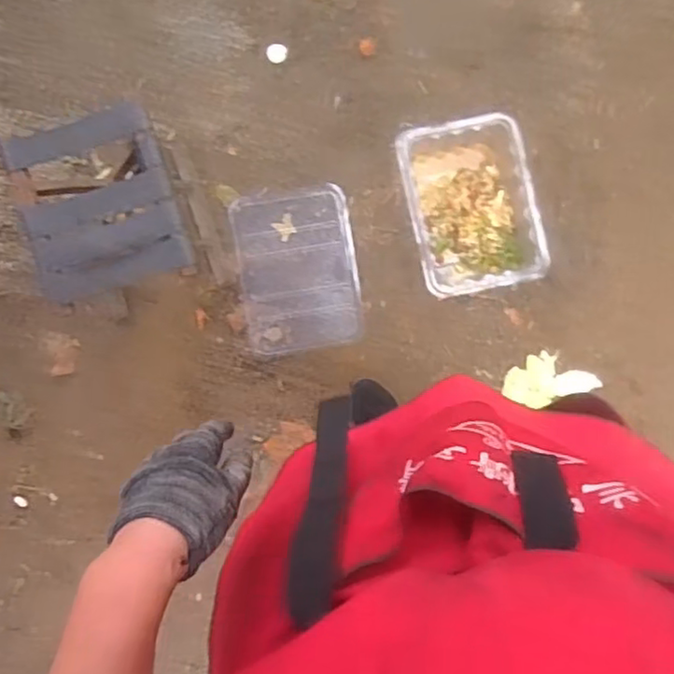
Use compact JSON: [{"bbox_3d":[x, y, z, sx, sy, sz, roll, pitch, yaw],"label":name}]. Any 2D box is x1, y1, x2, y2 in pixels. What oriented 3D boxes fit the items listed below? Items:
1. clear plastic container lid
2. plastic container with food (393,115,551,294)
[{"bbox_3d":[-0.078,-0.136,1.311,0.233,0.018,0.323,-8,91,-1],"label":"clear plastic container lid"},{"bbox_3d":[0.260,-0.254,1.274,0.239,0.099,0.328,-13,91,0],"label":"plastic container with food"}]

